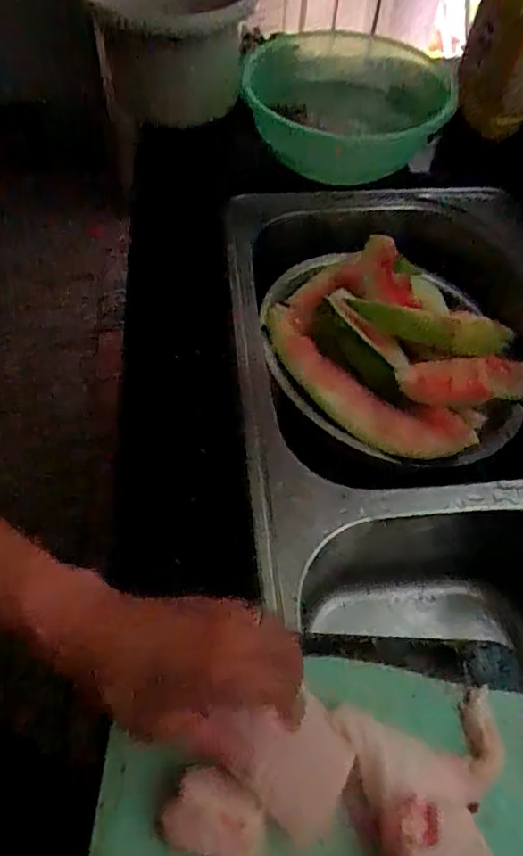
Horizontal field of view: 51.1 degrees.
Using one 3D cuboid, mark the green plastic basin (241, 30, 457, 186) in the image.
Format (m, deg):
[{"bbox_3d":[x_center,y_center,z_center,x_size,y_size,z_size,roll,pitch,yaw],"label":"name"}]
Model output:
[{"bbox_3d":[0.118,-0.468,0.825,0.294,0.126,0.294,2,57,-3],"label":"green plastic basin"}]

